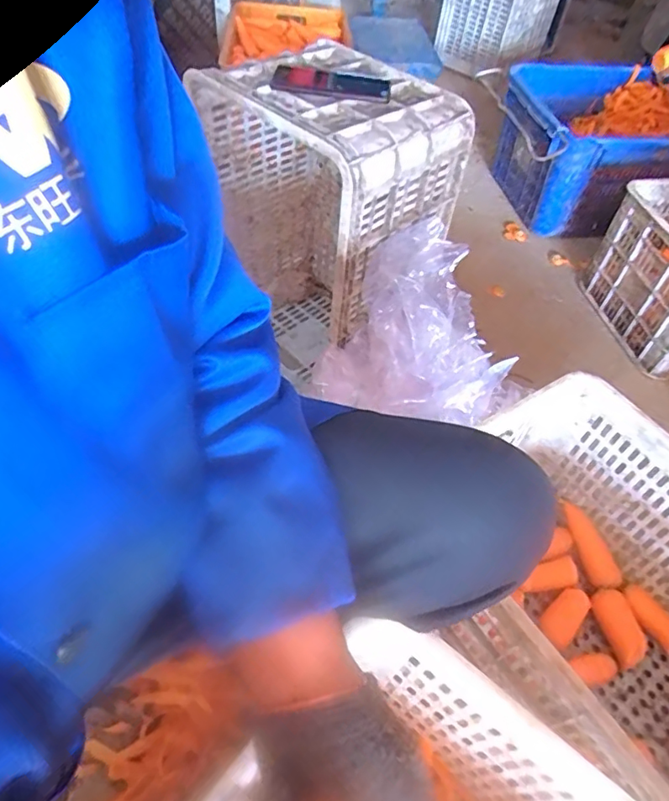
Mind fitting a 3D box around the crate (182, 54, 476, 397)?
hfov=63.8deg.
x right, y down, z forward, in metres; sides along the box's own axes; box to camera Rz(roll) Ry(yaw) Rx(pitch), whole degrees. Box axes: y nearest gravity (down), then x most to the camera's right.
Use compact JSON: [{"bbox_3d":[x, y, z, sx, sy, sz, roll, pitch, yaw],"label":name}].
[{"bbox_3d":[-0.017,-0.301,0.955,0.354,0.472,0.286,39,58,24],"label":"crate"}]

